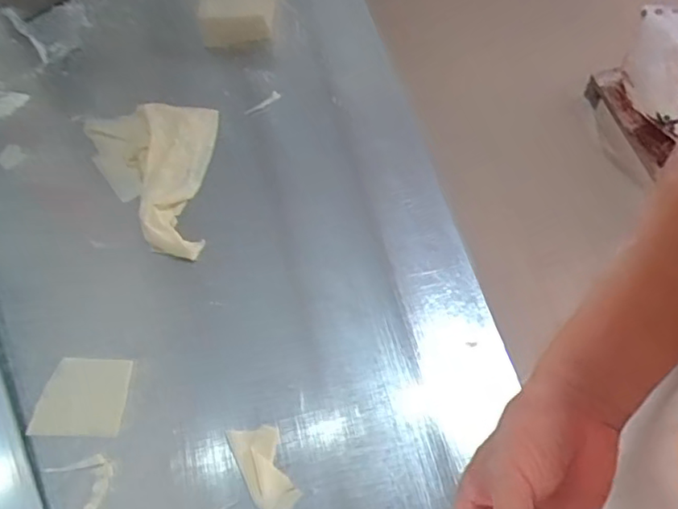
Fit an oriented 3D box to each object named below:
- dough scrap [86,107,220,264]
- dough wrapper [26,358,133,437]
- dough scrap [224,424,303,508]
[{"bbox_3d":[-0.221,-0.088,0.698,0.149,0.021,0.200,-5,61,0],"label":"dough scrap"},{"bbox_3d":[-0.249,0.137,0.590,0.084,0.004,0.075,2,58,2],"label":"dough wrapper"},{"bbox_3d":[-0.066,0.204,0.541,0.050,0.006,0.103,-17,62,-6],"label":"dough scrap"}]

